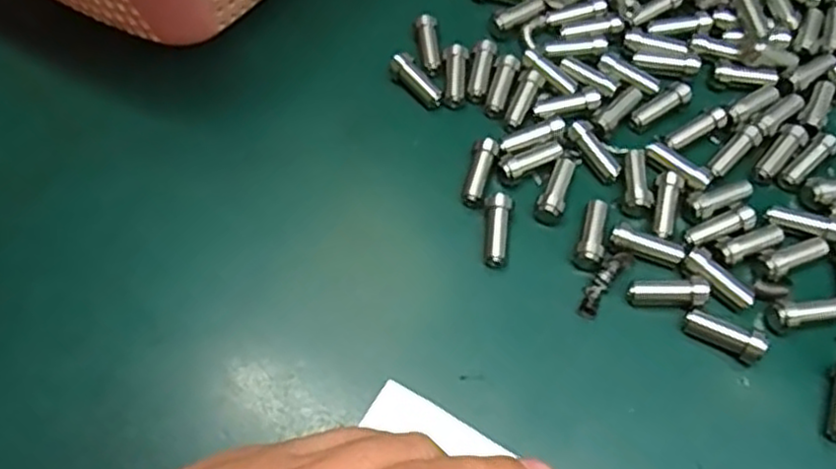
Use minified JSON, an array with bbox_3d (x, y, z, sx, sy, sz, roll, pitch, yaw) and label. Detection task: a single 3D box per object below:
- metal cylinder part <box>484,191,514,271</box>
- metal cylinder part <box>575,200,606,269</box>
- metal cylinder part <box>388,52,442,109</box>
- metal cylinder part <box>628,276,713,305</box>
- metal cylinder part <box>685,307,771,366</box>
[{"bbox_3d":[0.030,-0.001,0.274,0.009,0.010,0.028,7,63,5],"label":"metal cylinder part"},{"bbox_3d":[0.066,0.000,0.272,0.009,0.009,0.028,17,64,10],"label":"metal cylinder part"},{"bbox_3d":[0.000,-0.064,0.308,0.013,0.008,0.027,-41,82,-18],"label":"metal cylinder part"},{"bbox_3d":[0.089,0.021,0.259,0.027,0.008,0.008,-1,63,1],"label":"metal cylinder part"},{"bbox_3d":[0.106,0.035,0.252,0.026,0.010,0.009,29,67,15],"label":"metal cylinder part"}]

